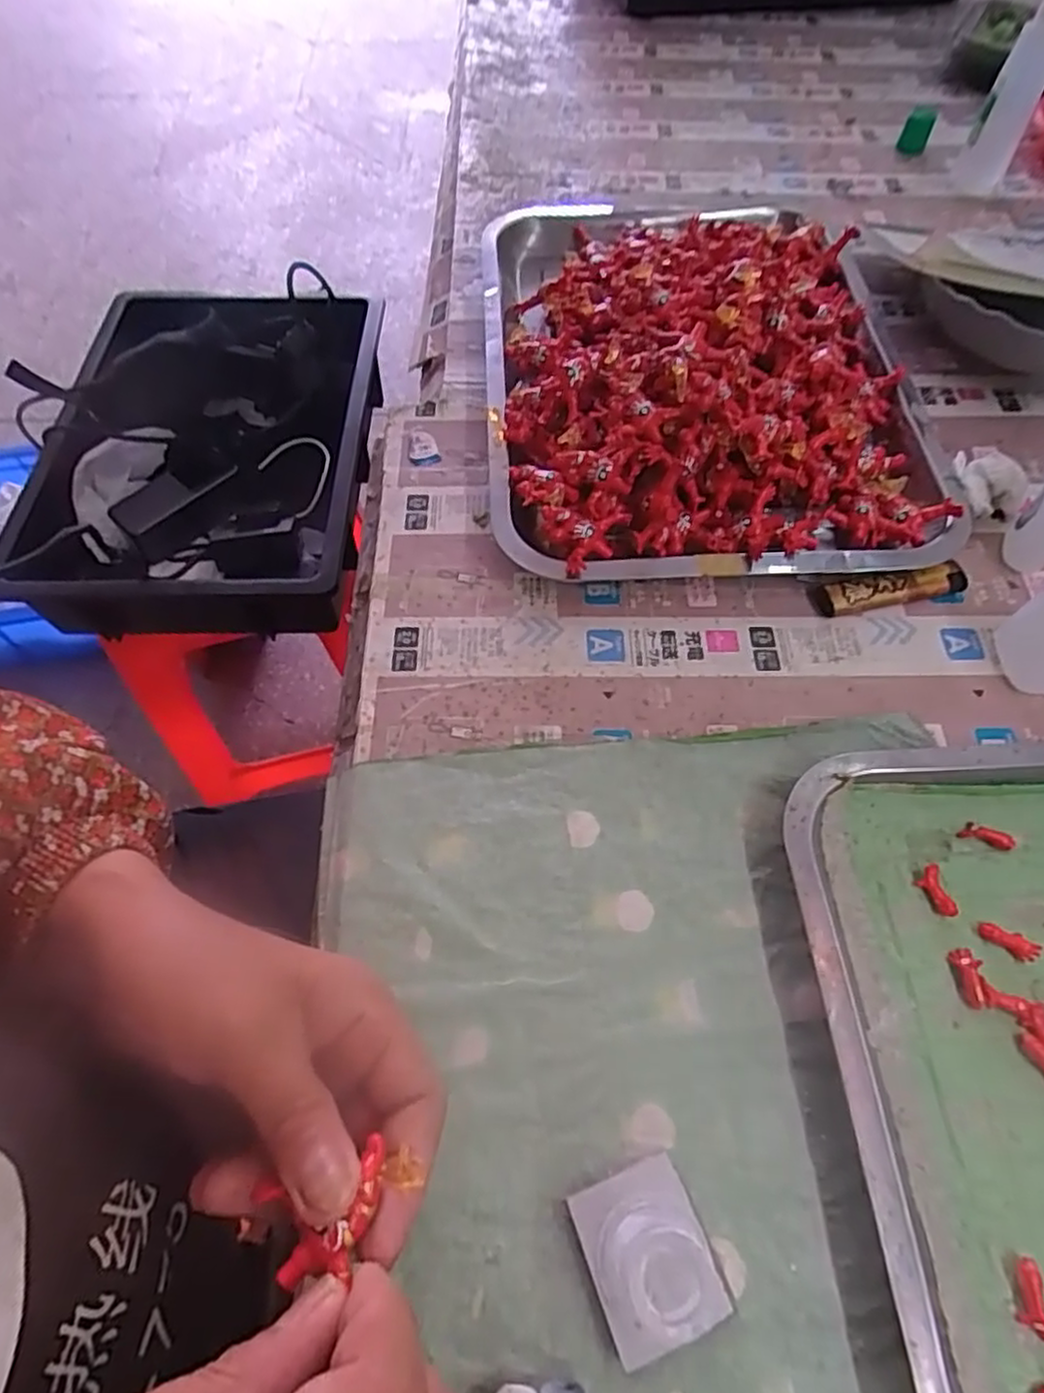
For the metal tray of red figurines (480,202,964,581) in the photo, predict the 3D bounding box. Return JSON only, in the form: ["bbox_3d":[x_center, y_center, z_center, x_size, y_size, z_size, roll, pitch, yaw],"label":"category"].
[{"bbox_3d":[0.105,-0.223,0.445,0.254,0.078,0.345,-3,61,-1],"label":"metal tray of red figurines"}]

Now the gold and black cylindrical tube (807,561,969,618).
[{"bbox_3d":[0.201,-0.058,0.386,0.083,0.018,0.018,-5,61,-2],"label":"gold and black cylindrical tube"}]

